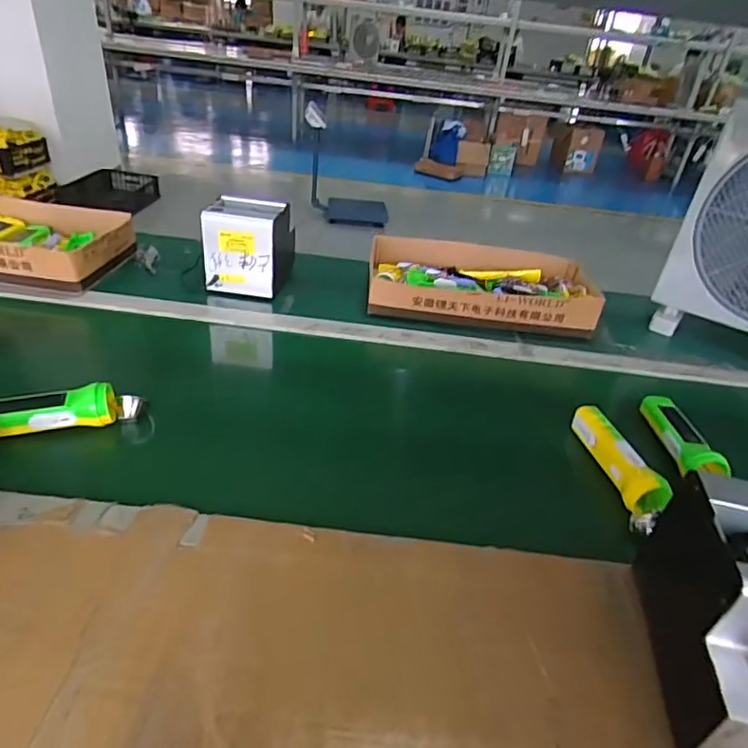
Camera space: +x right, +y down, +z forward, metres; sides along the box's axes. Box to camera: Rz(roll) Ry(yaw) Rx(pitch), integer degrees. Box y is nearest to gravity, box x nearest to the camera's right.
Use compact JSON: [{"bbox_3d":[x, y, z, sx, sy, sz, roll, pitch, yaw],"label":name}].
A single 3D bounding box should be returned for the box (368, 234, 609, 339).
[{"bbox_3d":[0.206,-0.187,1.050,0.405,0.073,0.286,8,35,0],"label":"box"}]

